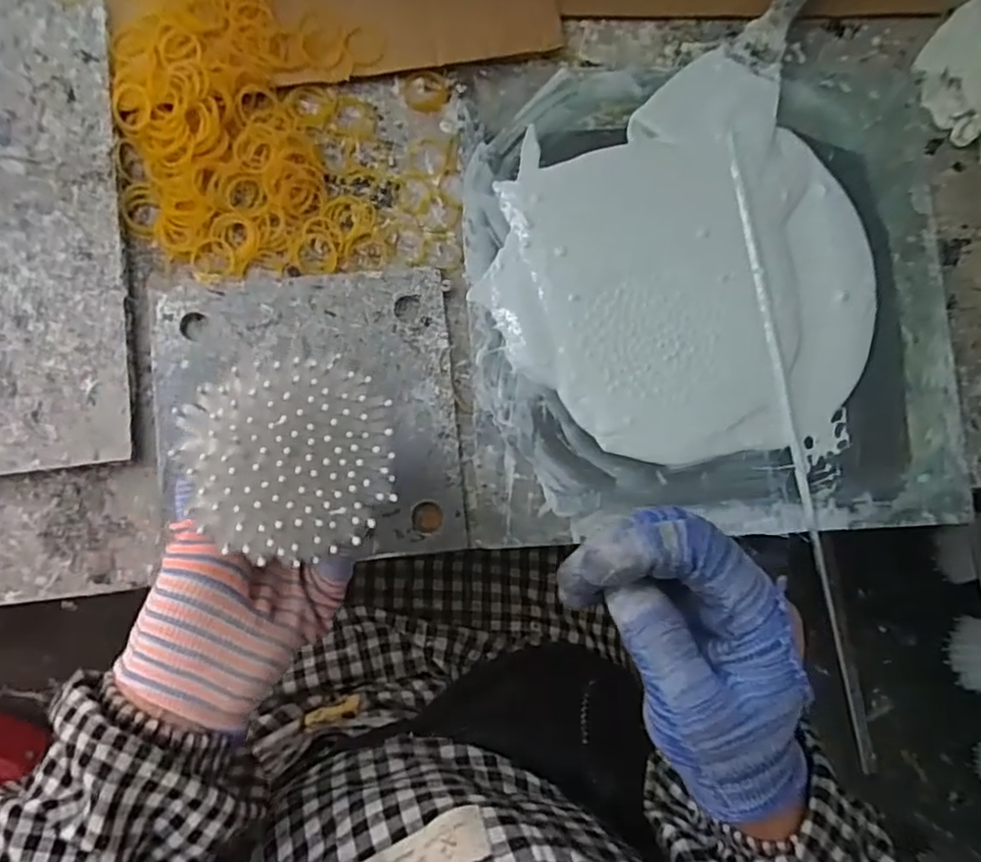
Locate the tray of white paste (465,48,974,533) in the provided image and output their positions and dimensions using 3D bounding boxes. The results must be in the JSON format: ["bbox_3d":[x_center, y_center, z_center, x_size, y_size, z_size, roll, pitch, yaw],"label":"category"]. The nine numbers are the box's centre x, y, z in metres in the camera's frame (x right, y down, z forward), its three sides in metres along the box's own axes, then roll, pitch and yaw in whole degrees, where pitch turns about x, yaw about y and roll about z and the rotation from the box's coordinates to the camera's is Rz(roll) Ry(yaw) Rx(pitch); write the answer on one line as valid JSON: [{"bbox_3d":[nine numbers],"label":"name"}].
[{"bbox_3d":[0.159,-0.101,0.460,0.341,0.020,0.335,-2,85,-6],"label":"tray of white paste"}]

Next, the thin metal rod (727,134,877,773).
[{"bbox_3d":[0.215,0.009,0.454,0.012,0.006,0.445,-10,84,-6],"label":"thin metal rod"}]

